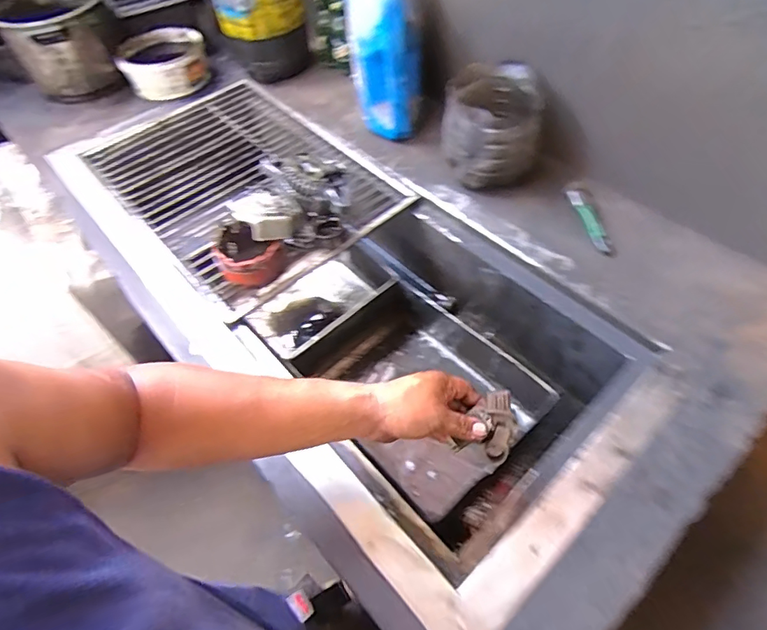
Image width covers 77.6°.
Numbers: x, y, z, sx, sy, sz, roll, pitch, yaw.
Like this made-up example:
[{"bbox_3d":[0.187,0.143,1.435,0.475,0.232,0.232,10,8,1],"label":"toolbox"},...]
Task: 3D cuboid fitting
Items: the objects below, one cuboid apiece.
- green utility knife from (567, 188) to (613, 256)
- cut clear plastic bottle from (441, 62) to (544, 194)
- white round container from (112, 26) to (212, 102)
[{"bbox_3d":[0.352,-0.160,0.803,0.032,0.020,0.139,-10,53,-4],"label":"green utility knife"},{"bbox_3d":[0.191,-0.331,0.855,0.162,0.158,0.165,8,54,10],"label":"cut clear plastic bottle"},{"bbox_3d":[-0.522,-0.605,1.146,0.191,0.092,0.191,-2,53,3],"label":"white round container"}]

